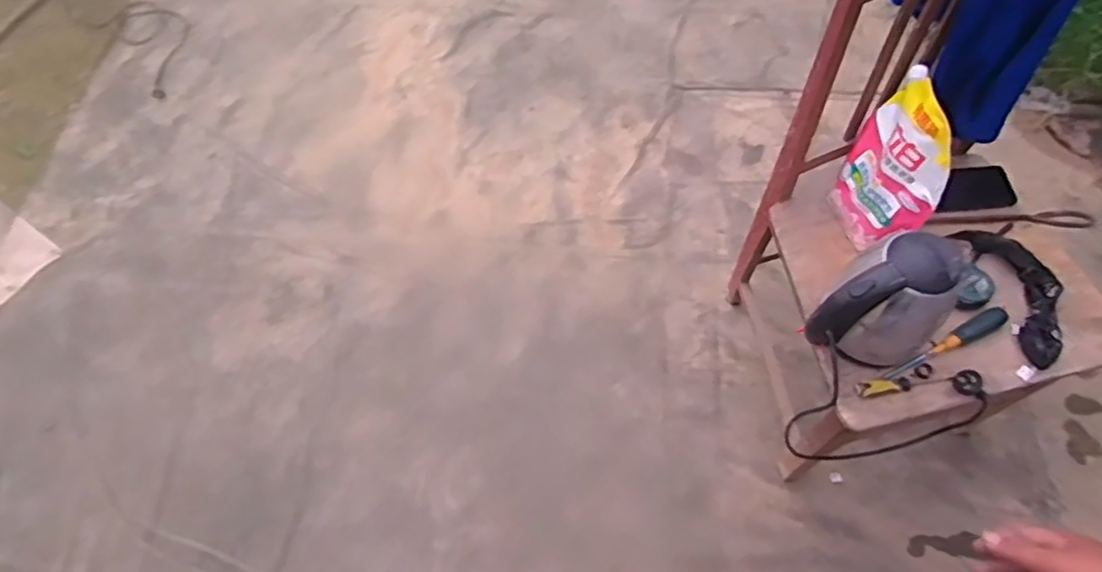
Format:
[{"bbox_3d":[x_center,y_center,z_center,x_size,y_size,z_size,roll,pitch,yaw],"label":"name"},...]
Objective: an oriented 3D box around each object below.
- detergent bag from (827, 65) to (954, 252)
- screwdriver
[{"bbox_3d":[0.494,-0.173,0.950,0.058,0.236,0.184,-8,63,-1],"label":"detergent bag"},{"bbox_3d":[0.585,0.083,0.954,0.206,0.027,0.029,-24,64,-9],"label":"screwdriver"}]

